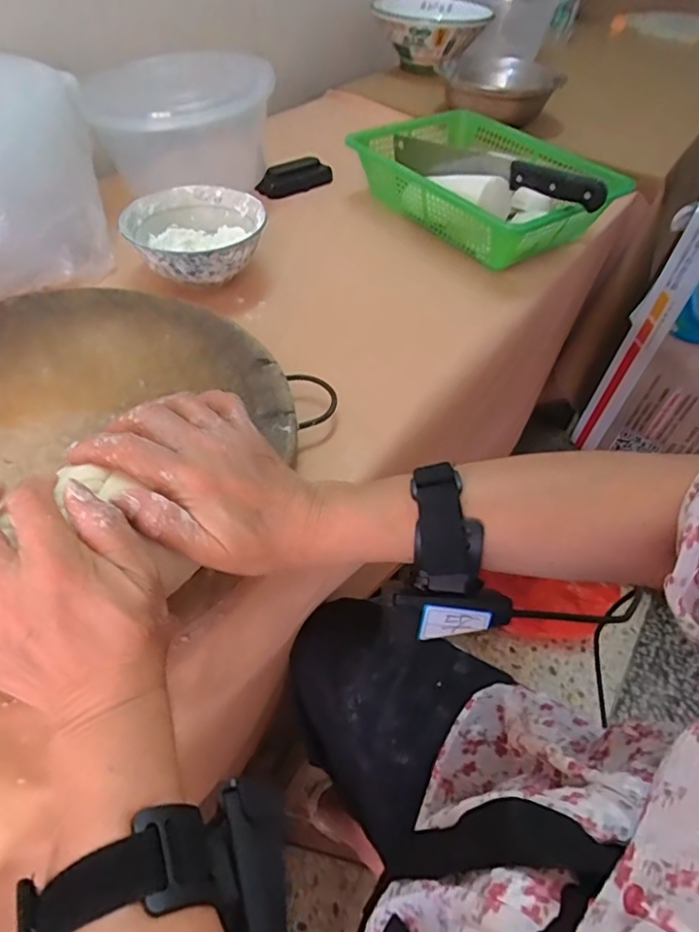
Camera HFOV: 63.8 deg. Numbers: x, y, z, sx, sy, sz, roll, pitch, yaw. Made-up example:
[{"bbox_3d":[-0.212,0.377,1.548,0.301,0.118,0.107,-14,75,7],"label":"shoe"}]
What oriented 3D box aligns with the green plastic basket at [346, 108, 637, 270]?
[{"bbox_3d":[0.169,-0.361,0.710,0.248,0.105,0.329,-33,57,-28],"label":"green plastic basket"}]

